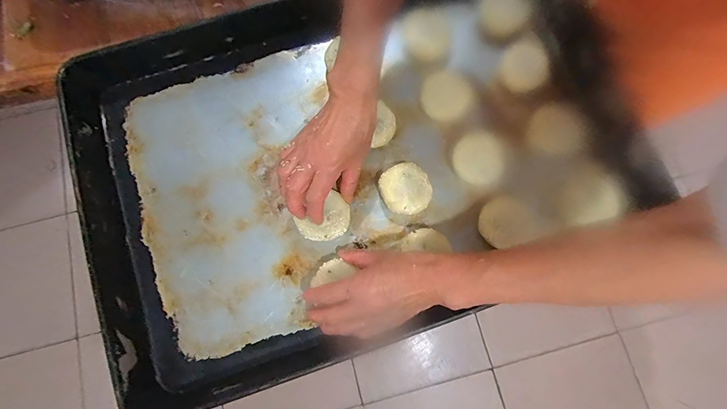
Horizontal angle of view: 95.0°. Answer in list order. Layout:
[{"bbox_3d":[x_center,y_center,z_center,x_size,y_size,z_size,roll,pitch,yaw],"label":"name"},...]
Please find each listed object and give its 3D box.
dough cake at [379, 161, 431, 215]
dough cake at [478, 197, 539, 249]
[{"bbox_3d":[0.048,-0.017,0.386,0.054,0.022,0.057,0,79,0],"label":"dough cake"},{"bbox_3d":[0.158,0.019,0.379,0.056,0.024,0.050,-29,80,-5],"label":"dough cake"}]

